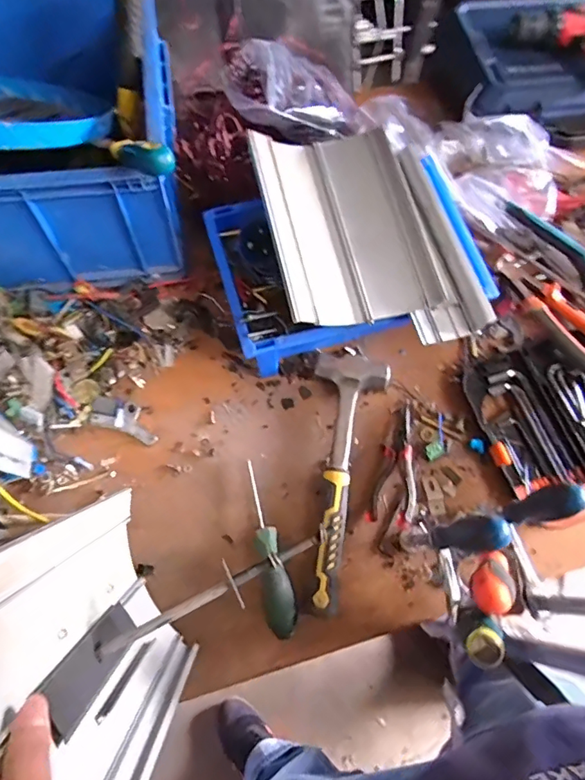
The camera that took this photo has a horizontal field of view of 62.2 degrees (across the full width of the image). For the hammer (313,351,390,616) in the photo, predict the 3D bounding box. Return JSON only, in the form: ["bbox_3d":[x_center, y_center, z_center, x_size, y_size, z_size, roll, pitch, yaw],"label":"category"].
[{"bbox_3d":[0.053,0.095,0.565,0.093,0.043,0.304,10,67,1],"label":"hammer"}]

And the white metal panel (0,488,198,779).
[{"bbox_3d":[-0.145,0.180,0.363,0.038,0.247,0.175,-21,87,-2],"label":"white metal panel"}]

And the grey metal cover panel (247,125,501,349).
[{"bbox_3d":[0.100,-0.186,0.567,0.251,0.053,0.277,-11,68,-7],"label":"grey metal cover panel"}]

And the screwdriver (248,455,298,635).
[{"bbox_3d":[-0.025,0.171,0.541,0.032,0.030,0.186,-8,68,-6],"label":"screwdriver"}]

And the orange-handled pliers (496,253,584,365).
[{"bbox_3d":[0.347,-0.104,0.634,0.058,0.029,0.193,-34,73,-16],"label":"orange-handled pliers"}]

